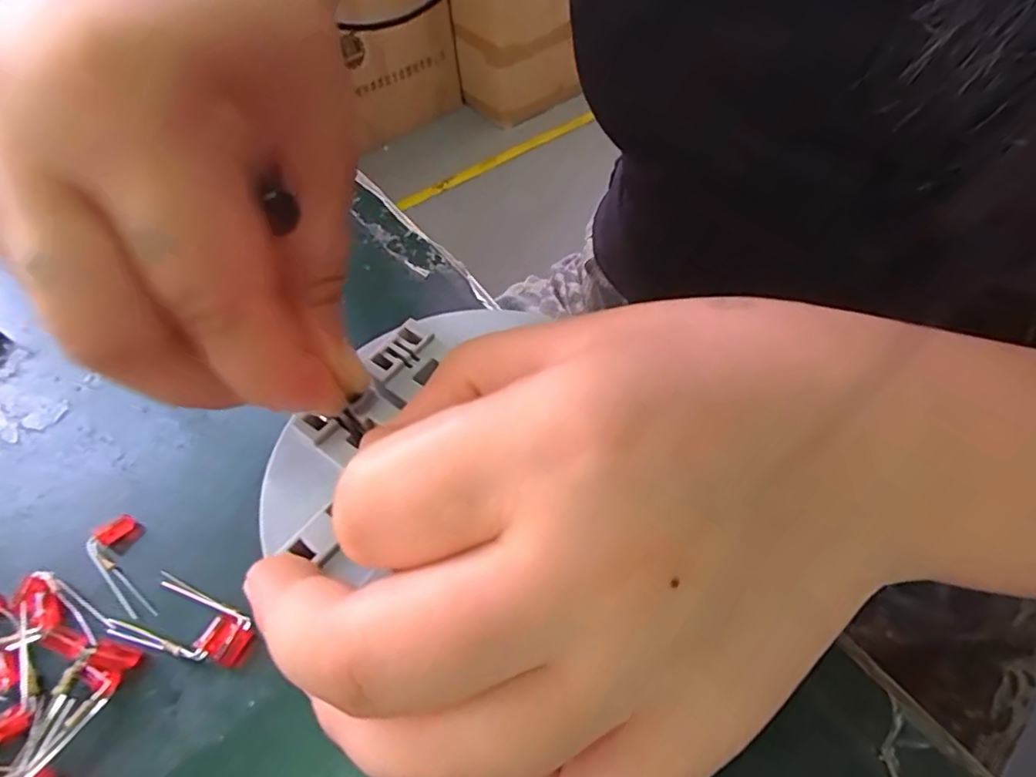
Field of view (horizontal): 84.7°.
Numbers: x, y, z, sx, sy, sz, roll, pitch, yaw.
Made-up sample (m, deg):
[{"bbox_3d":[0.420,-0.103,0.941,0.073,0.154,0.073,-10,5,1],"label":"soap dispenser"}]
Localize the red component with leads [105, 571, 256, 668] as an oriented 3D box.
[{"bbox_3d":[-0.082,0.056,0.136,0.036,0.004,0.016,18,56,16],"label":"red component with leads"}]

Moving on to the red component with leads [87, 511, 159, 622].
[{"bbox_3d":[-0.101,0.045,0.147,0.012,0.004,0.030,-39,60,-23],"label":"red component with leads"}]

